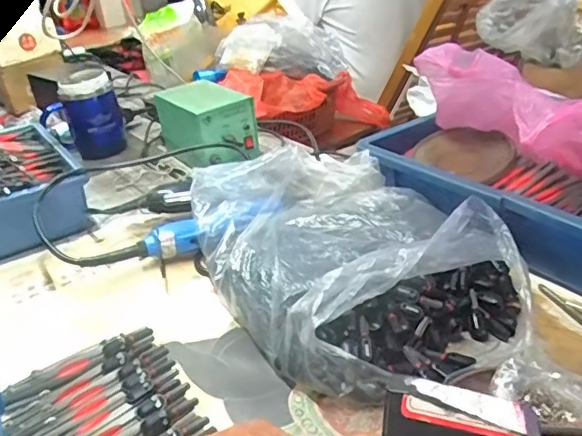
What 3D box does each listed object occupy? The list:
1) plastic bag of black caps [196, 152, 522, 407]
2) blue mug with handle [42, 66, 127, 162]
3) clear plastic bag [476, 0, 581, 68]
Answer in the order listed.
[{"bbox_3d":[0.049,0.022,0.558,0.240,0.078,0.355,-15,30,-16],"label":"plastic bag of black caps"},{"bbox_3d":[-0.346,-0.170,0.928,0.117,0.128,0.098,-22,32,-26],"label":"blue mug with handle"},{"bbox_3d":[0.406,-0.323,0.925,0.128,0.112,0.170,-29,36,-36],"label":"clear plastic bag"}]

